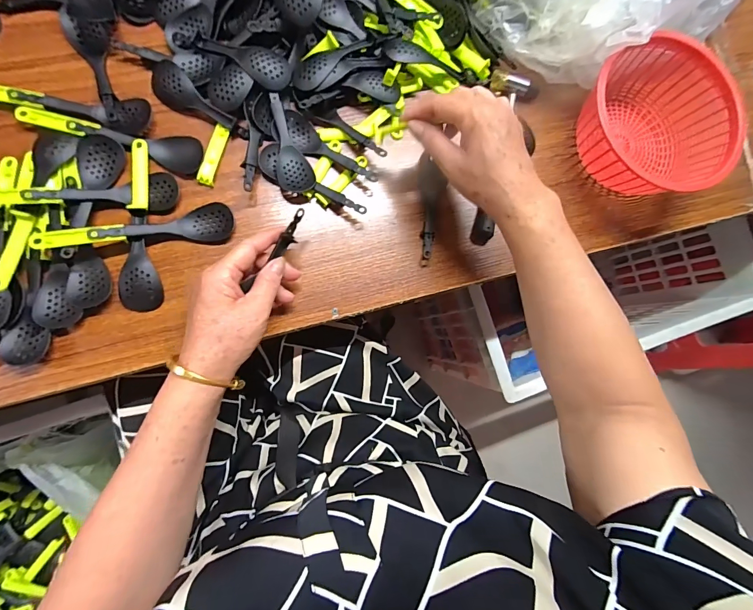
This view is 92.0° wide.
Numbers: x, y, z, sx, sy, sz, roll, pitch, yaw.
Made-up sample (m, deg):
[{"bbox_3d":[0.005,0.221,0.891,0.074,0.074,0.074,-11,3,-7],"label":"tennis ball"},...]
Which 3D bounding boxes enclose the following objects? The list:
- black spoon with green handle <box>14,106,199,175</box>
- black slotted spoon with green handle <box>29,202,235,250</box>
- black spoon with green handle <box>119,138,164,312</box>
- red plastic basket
[{"bbox_3d":[-0.273,-0.173,0.373,0.177,0.013,0.044,10,85,-8],"label":"black spoon with green handle"},{"bbox_3d":[-0.236,-0.073,0.366,0.173,0.024,0.036,-14,89,-10],"label":"black slotted spoon with green handle"},{"bbox_3d":[-0.247,-0.082,0.370,0.036,0.016,0.175,-7,88,-10],"label":"black spoon with green handle"},{"bbox_3d":[0.329,-0.215,0.437,0.179,0.076,0.174,-16,89,-10],"label":"red plastic basket"}]

